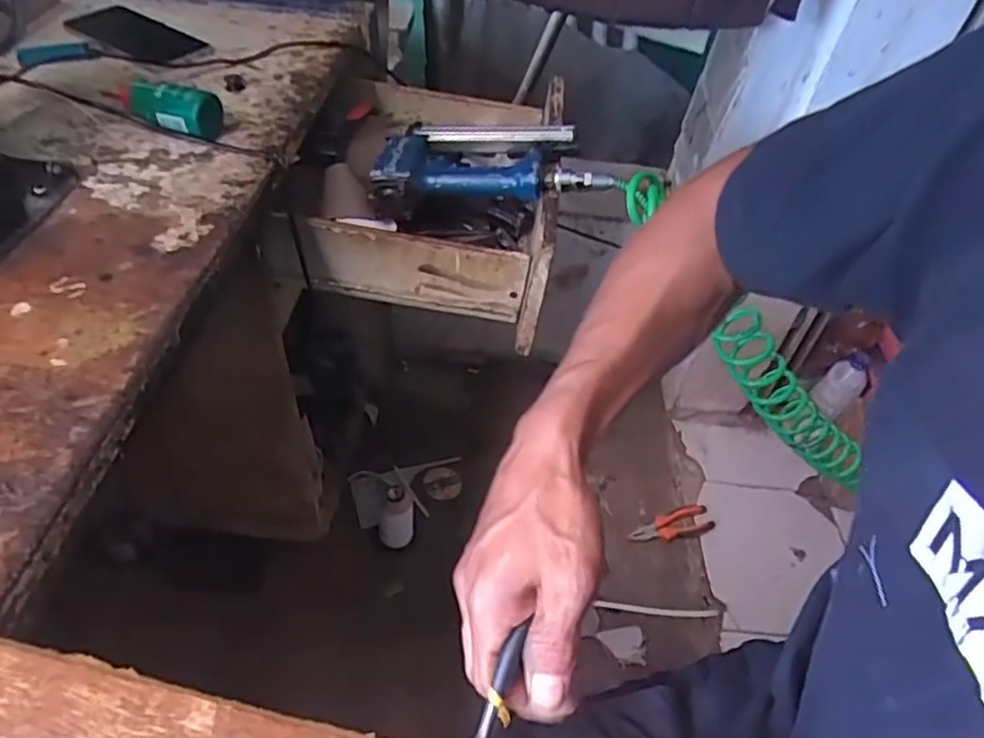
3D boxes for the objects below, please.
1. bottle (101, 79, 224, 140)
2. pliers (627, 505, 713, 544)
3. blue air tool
[{"bbox_3d":[-0.306,-0.244,0.624,0.106,0.038,0.030,12,47,6],"label":"bottle"},{"bbox_3d":[0.324,0.286,1.241,0.163,0.018,0.061,-11,49,-15],"label":"pliers"},{"bbox_3d":[-0.005,-0.226,0.719,0.227,0.042,0.123,3,46,-6],"label":"blue air tool"}]

